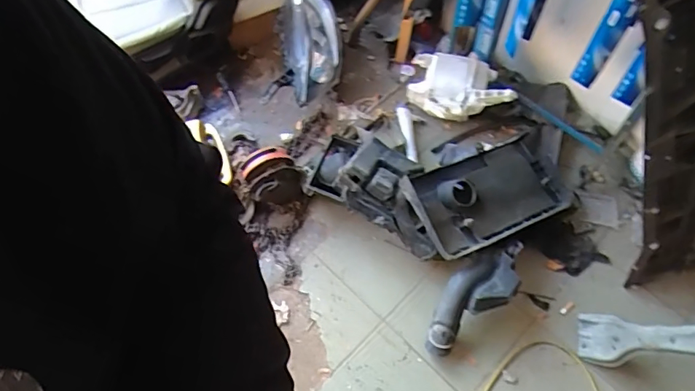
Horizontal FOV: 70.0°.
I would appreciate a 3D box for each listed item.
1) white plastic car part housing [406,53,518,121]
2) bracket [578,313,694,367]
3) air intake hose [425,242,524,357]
[{"bbox_3d":[0.378,-0.355,1.698,0.334,0.172,0.216,7,62,5],"label":"white plastic car part housing"},{"bbox_3d":[0.792,0.362,1.243,0.412,0.059,0.120,-14,51,43],"label":"bracket"},{"bbox_3d":[0.351,0.278,1.392,0.371,0.128,0.153,-33,65,-15],"label":"air intake hose"}]

